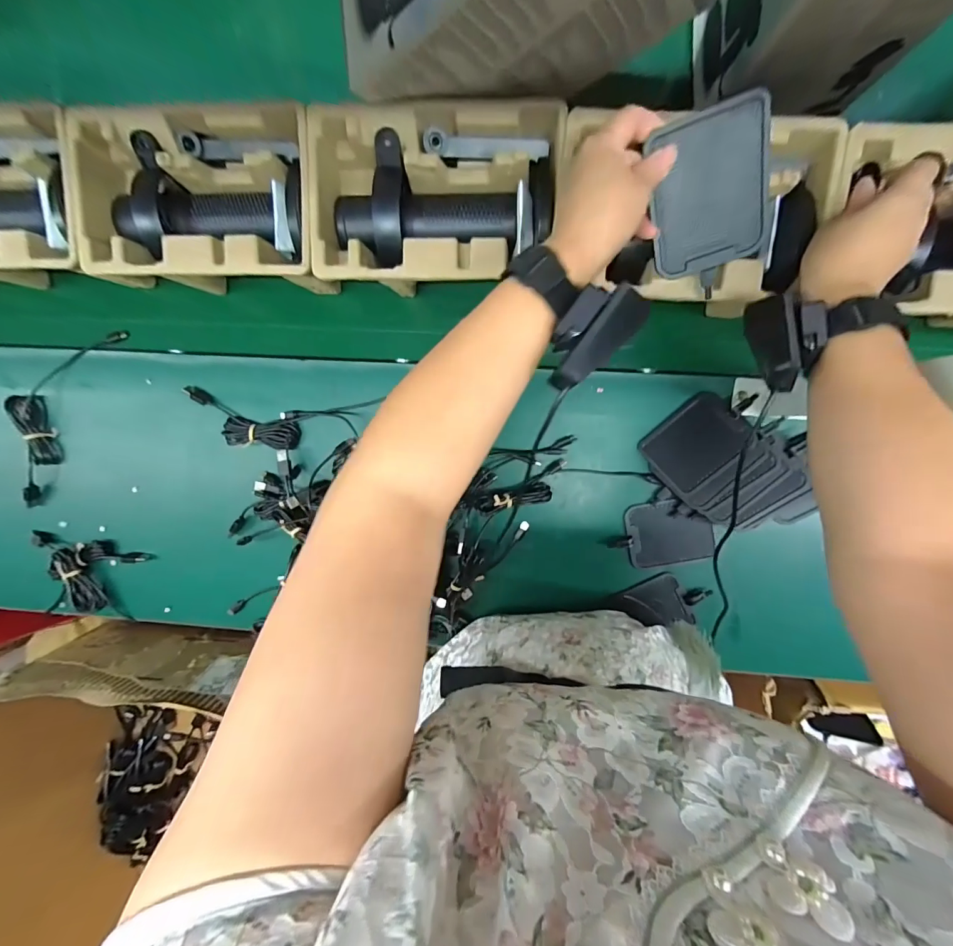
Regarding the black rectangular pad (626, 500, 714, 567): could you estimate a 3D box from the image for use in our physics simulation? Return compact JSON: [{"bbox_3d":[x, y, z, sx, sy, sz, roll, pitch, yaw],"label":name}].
[{"bbox_3d":[0.224,0.069,0.482,0.091,0.007,0.074,-11,95,6],"label":"black rectangular pad"}]

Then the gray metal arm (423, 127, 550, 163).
[{"bbox_3d":[0.009,-0.290,0.368,0.108,0.017,0.021,6,97,4],"label":"gray metal arm"}]

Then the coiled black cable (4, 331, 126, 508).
[{"bbox_3d":[-0.529,-0.084,0.517,0.077,0.025,0.252,33,98,0],"label":"coiled black cable"}]

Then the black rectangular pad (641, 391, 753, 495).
[{"bbox_3d":[0.244,-0.035,0.461,0.099,0.005,0.078,-43,78,9],"label":"black rectangular pad"}]

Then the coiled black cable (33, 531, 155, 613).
[{"bbox_3d":[-0.499,0.134,0.536,0.144,0.030,0.095,9,97,4],"label":"coiled black cable"}]

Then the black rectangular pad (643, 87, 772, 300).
[{"bbox_3d":[0.172,-0.198,0.306,0.075,0.013,0.112,-8,120,21],"label":"black rectangular pad"}]

